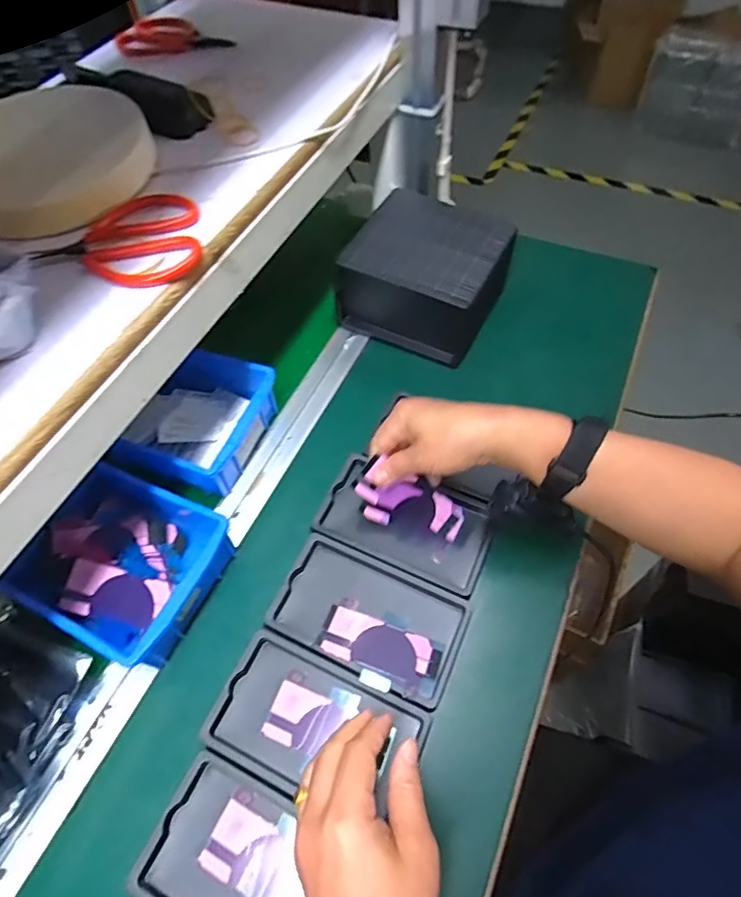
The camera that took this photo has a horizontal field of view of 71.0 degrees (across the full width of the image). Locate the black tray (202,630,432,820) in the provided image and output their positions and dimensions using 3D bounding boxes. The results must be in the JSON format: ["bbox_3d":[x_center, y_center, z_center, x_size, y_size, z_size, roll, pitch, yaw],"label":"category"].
[{"bbox_3d":[-0.044,0.221,0.406,0.154,0.016,0.097,23,62,13],"label":"black tray"}]

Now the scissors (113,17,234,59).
[{"bbox_3d":[-0.206,-0.440,0.554,0.125,0.018,0.046,0,58,3],"label":"scissors"}]

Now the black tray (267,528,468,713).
[{"bbox_3d":[-0.002,0.144,0.454,0.155,0.015,0.093,24,62,14],"label":"black tray"}]

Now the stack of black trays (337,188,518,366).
[{"bbox_3d":[0.070,-0.212,0.622,0.163,0.102,0.168,22,62,13],"label":"stack of black trays"}]

